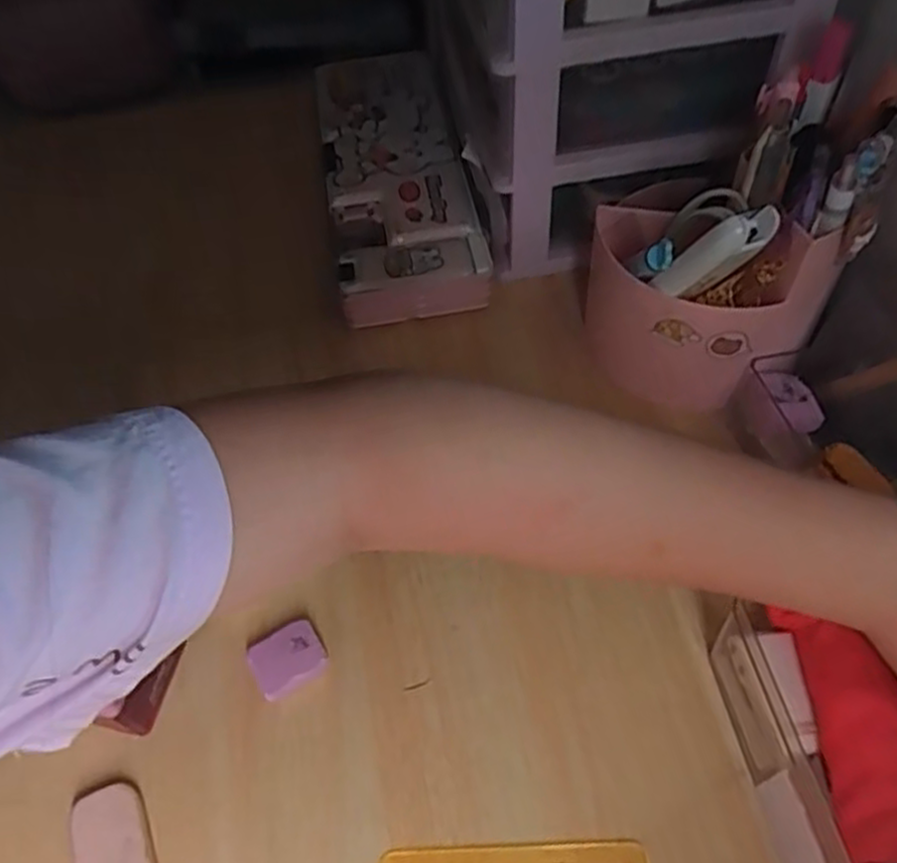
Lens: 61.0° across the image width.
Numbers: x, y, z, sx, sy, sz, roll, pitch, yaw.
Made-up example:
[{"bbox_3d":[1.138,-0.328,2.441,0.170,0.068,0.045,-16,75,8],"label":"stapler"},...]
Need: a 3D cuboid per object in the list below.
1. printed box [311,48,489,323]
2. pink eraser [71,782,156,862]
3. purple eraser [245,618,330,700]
[{"bbox_3d":[-0.036,-0.169,0.493,0.084,0.027,0.266,-9,54,-3],"label":"printed box"},{"bbox_3d":[-0.126,0.159,0.289,0.026,0.011,0.047,-23,56,-13],"label":"pink eraser"},{"bbox_3d":[-0.069,0.097,0.326,0.030,0.006,0.026,-25,56,-14],"label":"purple eraser"}]

